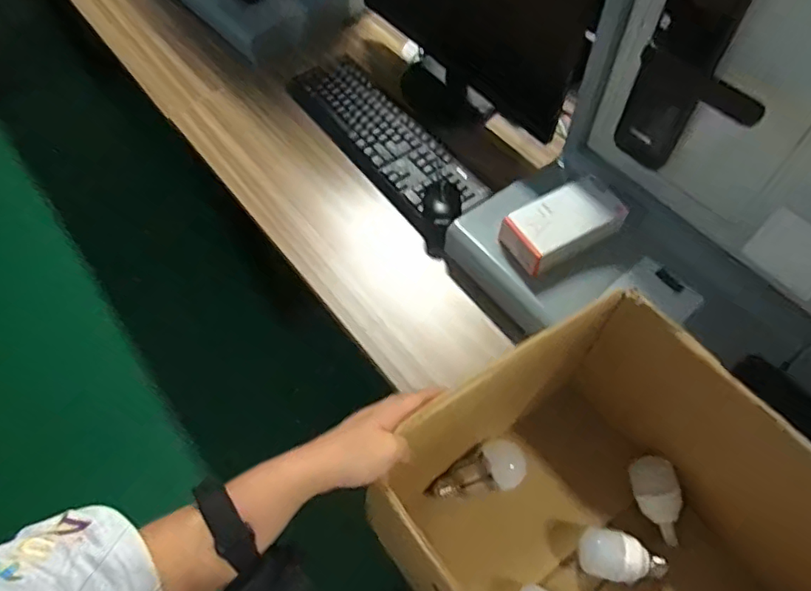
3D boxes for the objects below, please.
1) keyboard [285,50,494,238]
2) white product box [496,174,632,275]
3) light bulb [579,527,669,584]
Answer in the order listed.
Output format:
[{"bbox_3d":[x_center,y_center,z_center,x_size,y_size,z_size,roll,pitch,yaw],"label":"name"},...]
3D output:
[{"bbox_3d":[-0.042,-0.281,0.980,0.141,0.027,0.437,-32,64,-17],"label":"keyboard"},{"bbox_3d":[0.218,-0.095,0.785,0.159,0.065,0.087,-29,63,-15],"label":"white product box"},{"bbox_3d":[0.235,0.288,0.611,0.090,0.051,0.049,10,60,7],"label":"light bulb"}]

